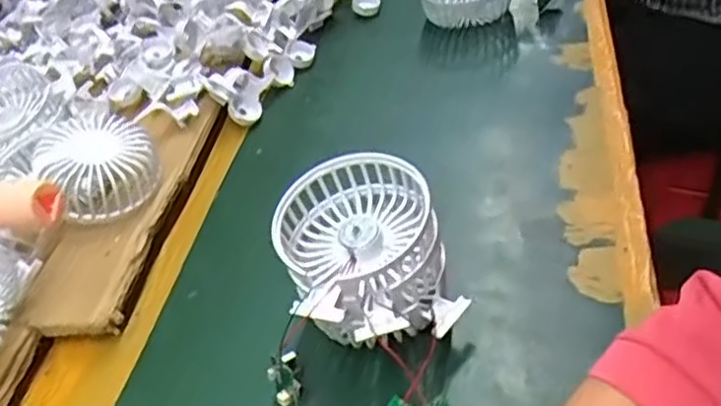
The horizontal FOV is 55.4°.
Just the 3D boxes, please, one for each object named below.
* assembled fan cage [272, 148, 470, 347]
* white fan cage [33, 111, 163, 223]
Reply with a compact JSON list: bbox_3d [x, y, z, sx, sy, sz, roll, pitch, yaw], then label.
[{"bbox_3d":[0.003,0.033,0.390,0.092,0.073,0.104,-15,41,-2],"label":"assembled fan cage"},{"bbox_3d":[-0.189,-0.027,0.499,0.077,0.043,0.080,-7,41,7],"label":"white fan cage"}]

